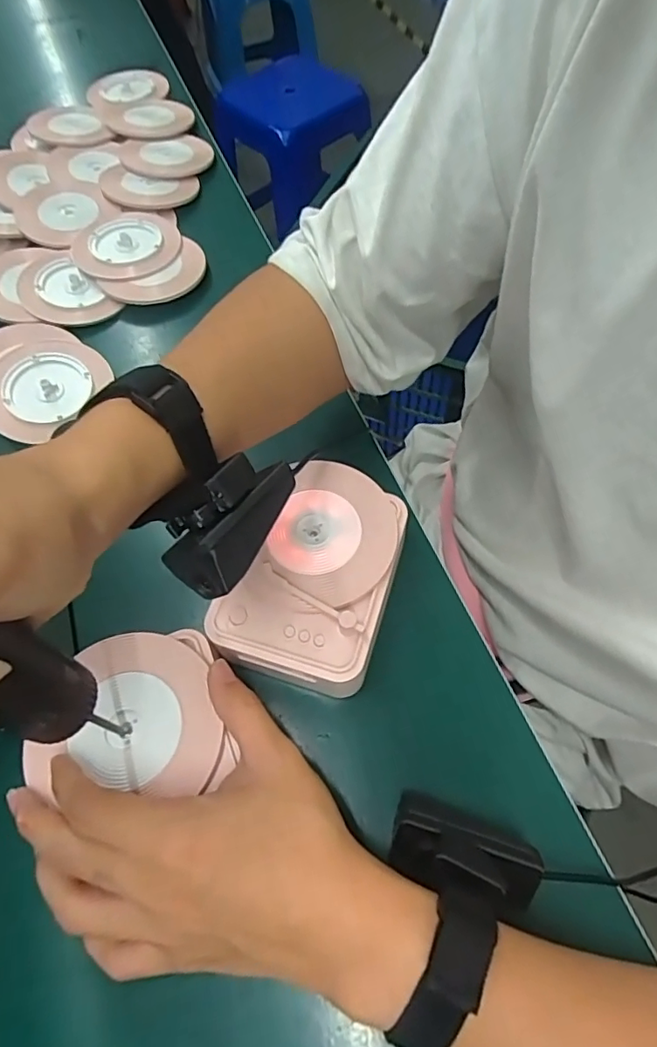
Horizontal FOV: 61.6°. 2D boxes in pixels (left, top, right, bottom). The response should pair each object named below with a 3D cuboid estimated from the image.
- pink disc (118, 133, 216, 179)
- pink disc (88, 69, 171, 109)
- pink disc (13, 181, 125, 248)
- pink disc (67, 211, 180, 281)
[{"bbox_3d":[-0.182,-0.415,0.623,0.100,0.007,0.083,-15,63,-10],"label":"pink disc"},{"bbox_3d":[-0.262,-0.562,0.710,0.105,0.019,0.086,-28,64,-11],"label":"pink disc"},{"bbox_3d":[-0.273,-0.324,0.567,0.091,0.005,0.104,-32,65,-14],"label":"pink disc"},{"bbox_3d":[-0.196,-0.273,0.539,0.101,0.011,0.094,-1,62,2],"label":"pink disc"}]

